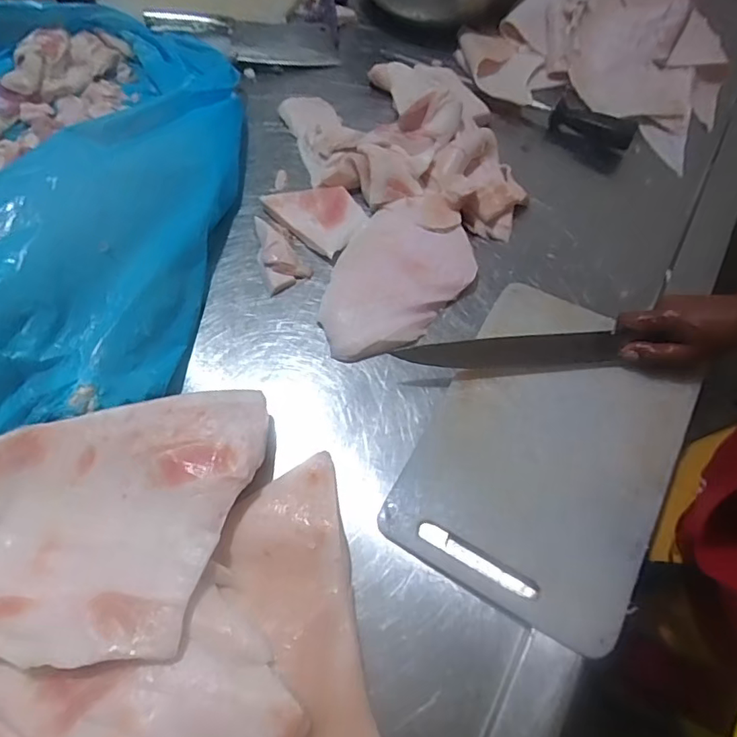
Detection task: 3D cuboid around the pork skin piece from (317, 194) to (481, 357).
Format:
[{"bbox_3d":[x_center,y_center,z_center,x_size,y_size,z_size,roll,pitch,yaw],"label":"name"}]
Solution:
[{"bbox_3d":[0.032,-0.114,0.643,0.146,0.028,0.237,36,69,15],"label":"pork skin piece"}]

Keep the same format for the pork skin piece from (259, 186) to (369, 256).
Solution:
[{"bbox_3d":[-0.064,-0.211,0.684,0.126,0.014,0.087,38,70,16],"label":"pork skin piece"}]

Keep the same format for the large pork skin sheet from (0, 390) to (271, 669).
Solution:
[{"bbox_3d":[-0.265,0.149,0.472,0.360,0.078,0.222,-12,66,-5],"label":"large pork skin sheet"}]

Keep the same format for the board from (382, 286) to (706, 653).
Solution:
[{"bbox_3d":[0.190,0.070,0.545,0.230,0.019,0.343,27,67,12],"label":"board"}]

